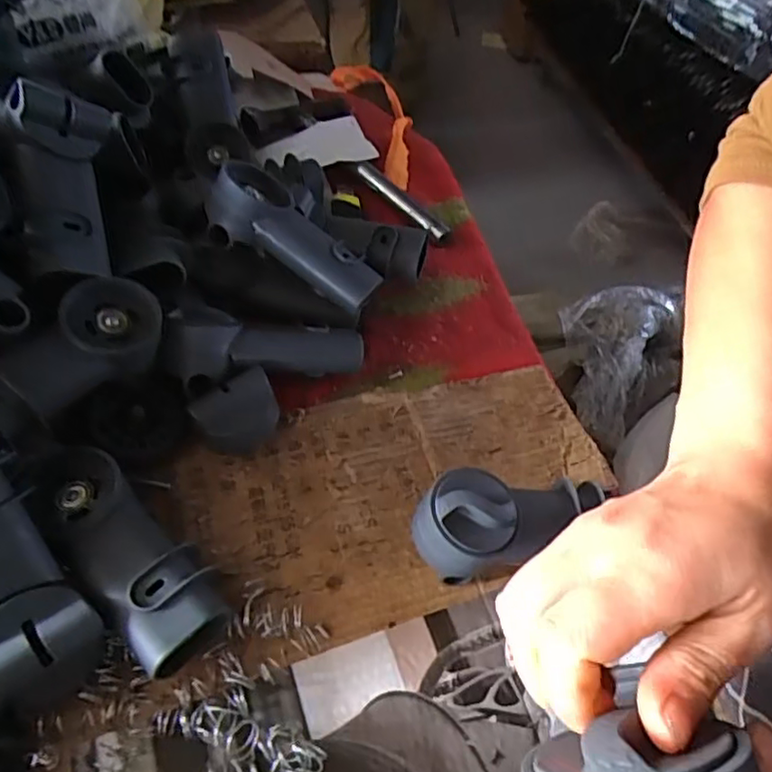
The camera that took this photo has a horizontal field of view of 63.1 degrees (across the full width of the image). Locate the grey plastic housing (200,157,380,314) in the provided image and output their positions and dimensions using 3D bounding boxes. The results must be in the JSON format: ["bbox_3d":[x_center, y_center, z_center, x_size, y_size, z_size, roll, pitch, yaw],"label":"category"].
[{"bbox_3d":[-0.074,-0.130,0.536,0.161,0.046,0.084,37,55,-4],"label":"grey plastic housing"}]

